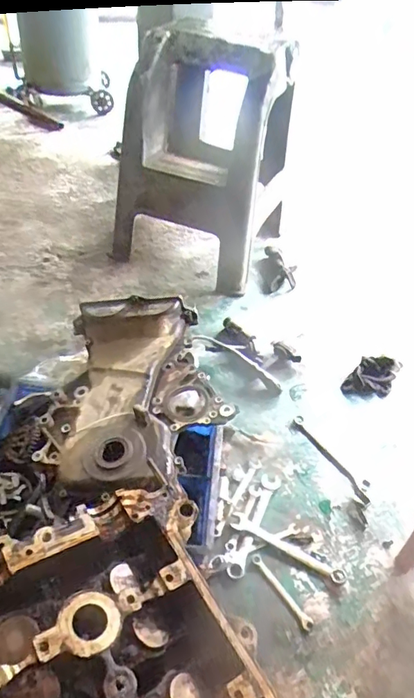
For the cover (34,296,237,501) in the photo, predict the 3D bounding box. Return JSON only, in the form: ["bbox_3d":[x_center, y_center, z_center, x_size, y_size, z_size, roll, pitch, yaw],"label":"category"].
[{"bbox_3d":[-0.134,0.076,0.898,0.313,0.126,0.389,-3,44,-9],"label":"cover"}]

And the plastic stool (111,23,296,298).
[{"bbox_3d":[-0.010,-0.568,1.468,0.424,0.610,0.498,16,45,10],"label":"plastic stool"}]

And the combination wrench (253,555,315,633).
[{"bbox_3d":[0.132,0.426,0.876,0.021,0.005,0.151,-25,52,-28],"label":"combination wrench"}]

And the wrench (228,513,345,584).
[{"bbox_3d":[0.149,0.371,0.923,0.223,0.013,0.034,24,47,18],"label":"wrench"}]

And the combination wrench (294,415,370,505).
[{"bbox_3d":[0.271,0.235,1.077,0.033,0.016,0.237,-21,50,-25],"label":"combination wrench"}]

